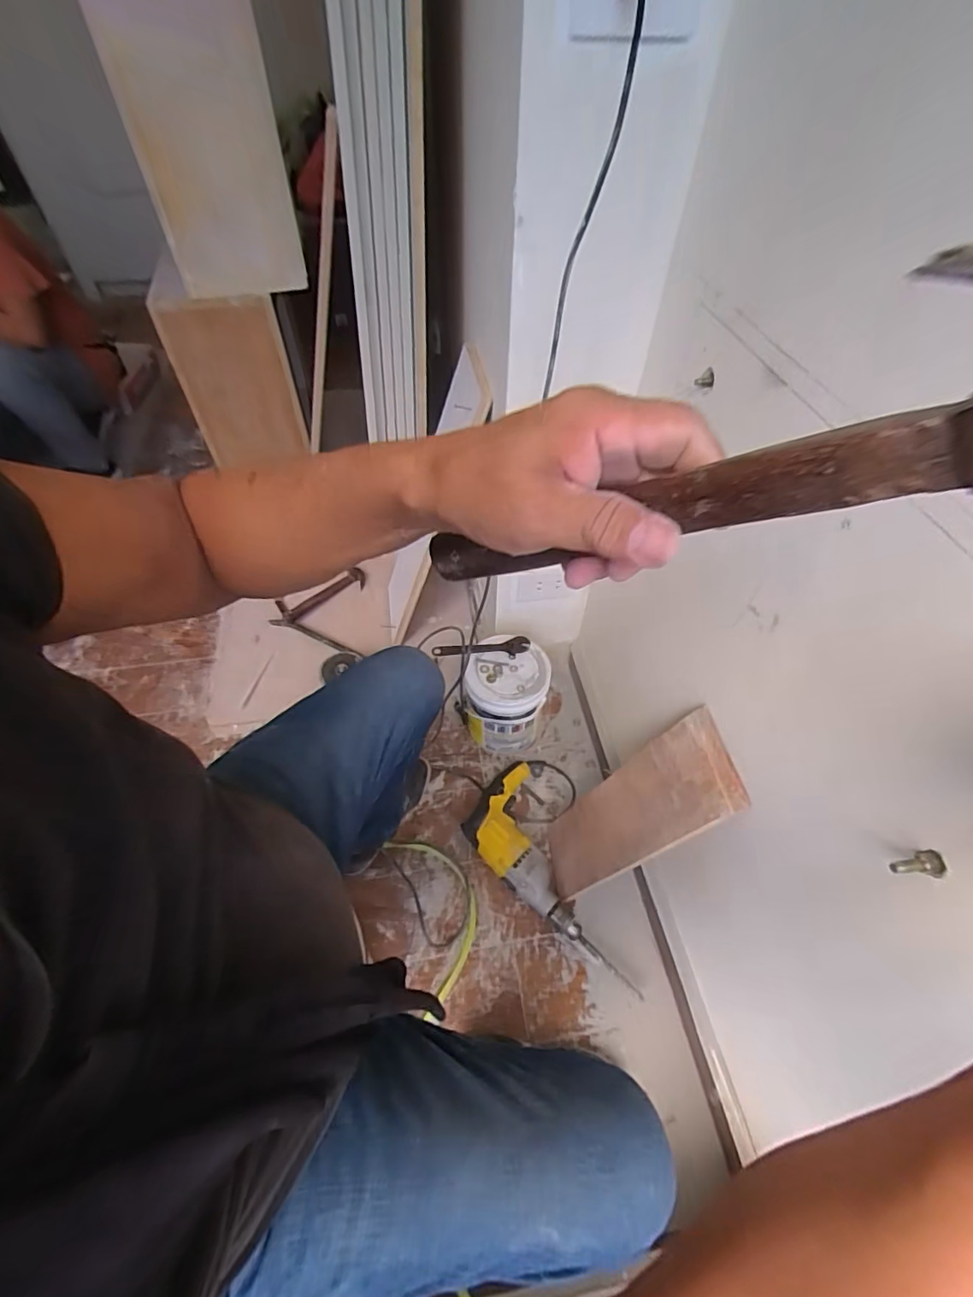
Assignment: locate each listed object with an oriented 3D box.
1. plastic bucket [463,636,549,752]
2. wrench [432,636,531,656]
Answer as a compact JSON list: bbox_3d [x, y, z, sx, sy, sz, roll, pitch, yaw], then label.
[{"bbox_3d":[0.041,0.101,1.090,0.161,0.204,0.172,9,52,6],"label":"plastic bucket"},{"bbox_3d":[-0.012,-0.002,1.041,0.191,0.016,0.039,-2,52,-3],"label":"wrench"}]

